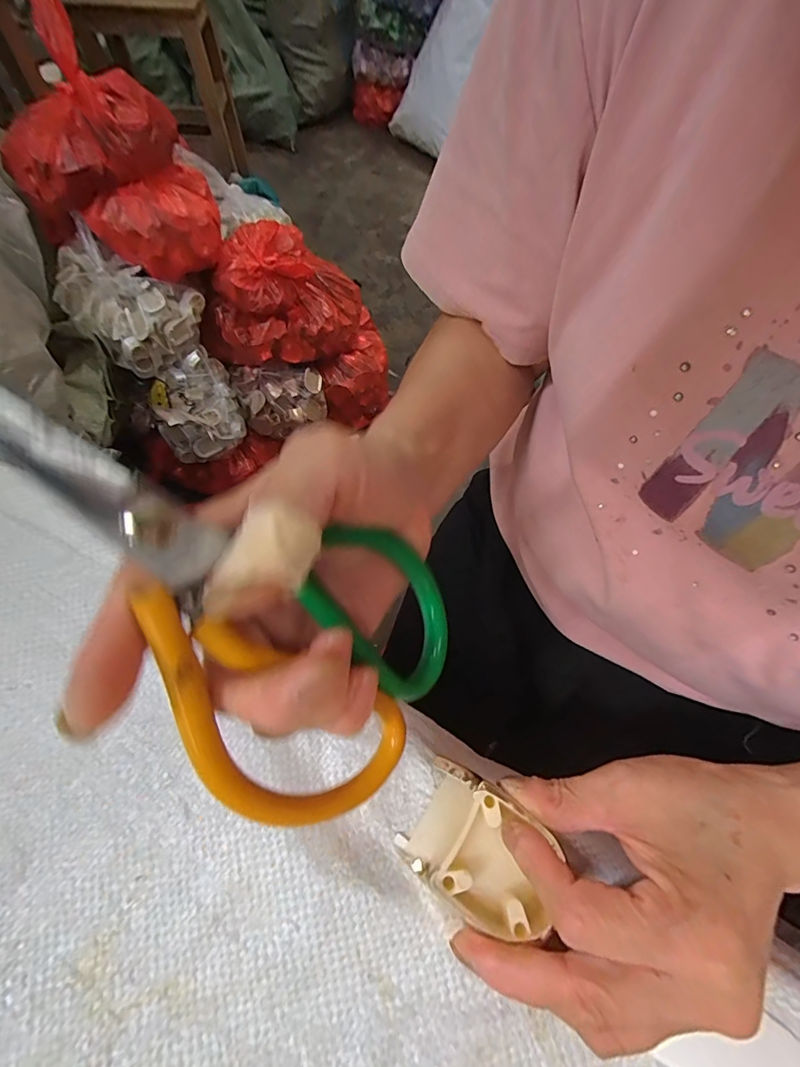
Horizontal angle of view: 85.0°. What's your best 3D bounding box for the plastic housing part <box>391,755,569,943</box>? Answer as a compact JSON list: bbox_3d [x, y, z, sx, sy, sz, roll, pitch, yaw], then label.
[{"bbox_3d":[0.034,0.134,0.186,0.057,0.024,0.044,31,68,10],"label":"plastic housing part"}]

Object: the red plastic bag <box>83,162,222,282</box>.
[{"bbox_3d":[-0.413,-0.554,0.775,0.219,0.115,0.135,-40,74,-21],"label":"red plastic bag"}]

